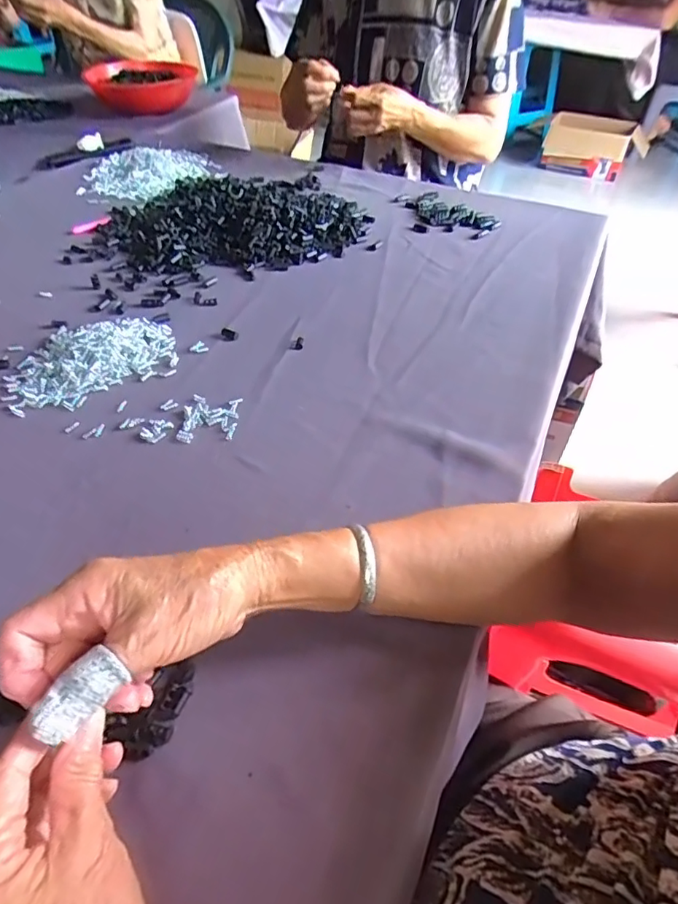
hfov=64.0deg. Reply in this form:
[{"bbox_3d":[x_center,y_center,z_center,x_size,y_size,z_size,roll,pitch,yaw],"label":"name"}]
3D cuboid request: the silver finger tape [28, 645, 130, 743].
[{"bbox_3d":[-0.119,0.111,0.247,0.018,0.013,0.039,35,54,28],"label":"silver finger tape"}]

